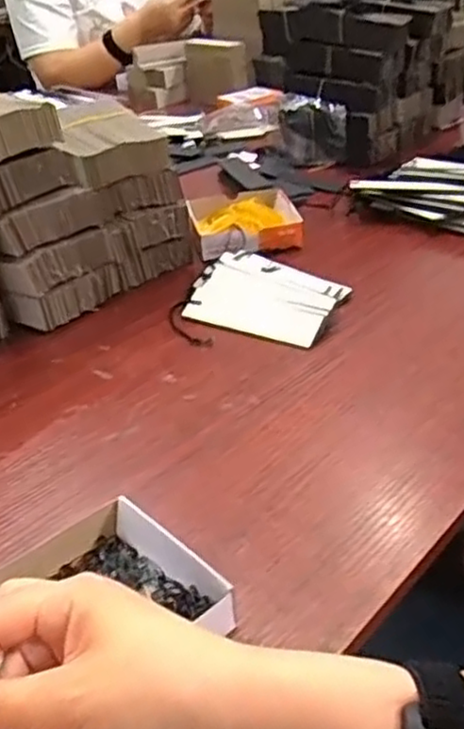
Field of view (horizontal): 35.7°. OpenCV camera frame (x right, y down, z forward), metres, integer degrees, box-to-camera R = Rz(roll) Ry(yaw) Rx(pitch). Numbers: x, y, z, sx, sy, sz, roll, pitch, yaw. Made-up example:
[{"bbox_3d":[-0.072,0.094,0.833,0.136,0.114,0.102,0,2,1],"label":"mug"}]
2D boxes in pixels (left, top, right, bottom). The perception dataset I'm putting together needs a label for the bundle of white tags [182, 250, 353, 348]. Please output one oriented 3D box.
[{"bbox_3d":[0.029,-0.065,0.645,0.136,0.016,0.117,11,36,23],"label":"bundle of white tags"}]

